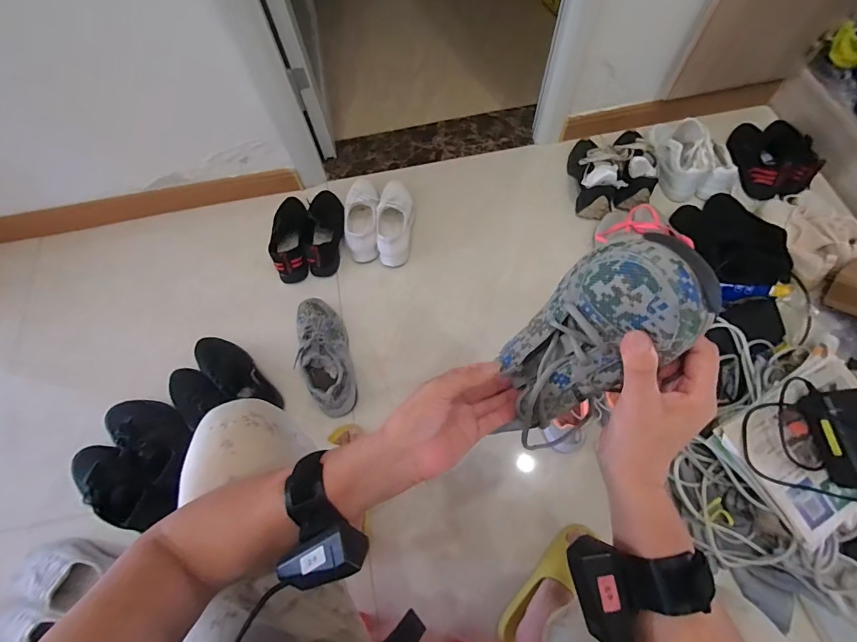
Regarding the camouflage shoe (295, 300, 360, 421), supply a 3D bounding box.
[{"bbox_3d":[-0.234,0.076,0.906,0.103,0.132,0.282,-14,67,-3],"label":"camouflage shoe"}]

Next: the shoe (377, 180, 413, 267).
[{"bbox_3d":[-0.085,-0.271,1.052,0.087,0.099,0.252,0,67,3],"label":"shoe"}]

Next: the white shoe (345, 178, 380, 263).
[{"bbox_3d":[-0.175,-0.279,1.065,0.092,0.098,0.247,-5,67,1],"label":"white shoe"}]

